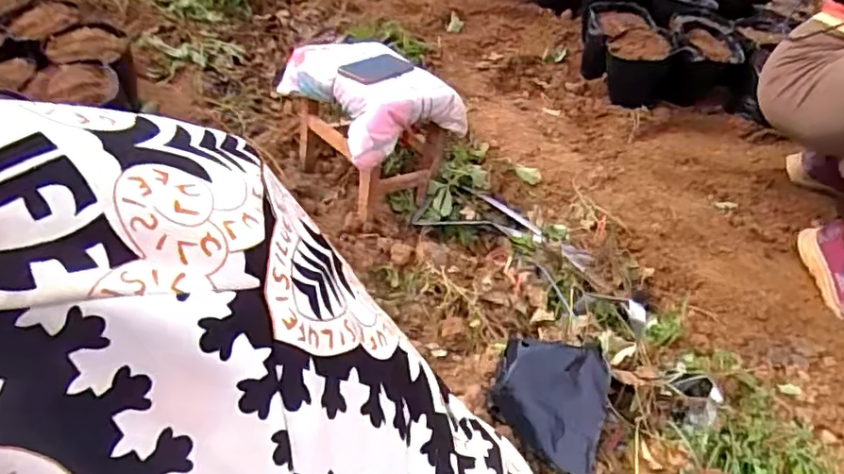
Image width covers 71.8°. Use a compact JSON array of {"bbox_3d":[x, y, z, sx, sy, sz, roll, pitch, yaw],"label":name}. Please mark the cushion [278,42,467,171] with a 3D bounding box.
[{"bbox_3d":[-0.114,-0.296,1.199,0.265,0.107,0.341,-27,52,-30],"label":"cushion"}]

